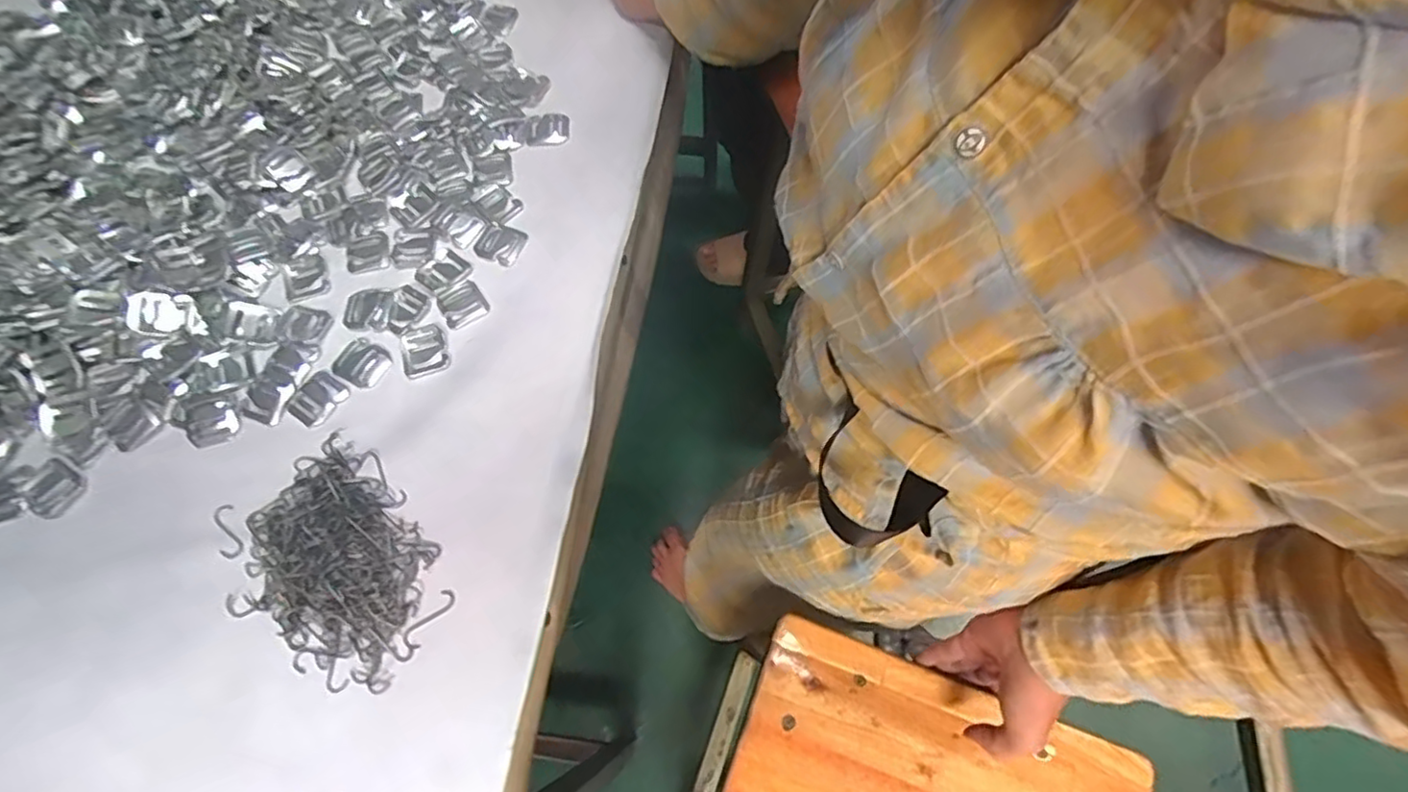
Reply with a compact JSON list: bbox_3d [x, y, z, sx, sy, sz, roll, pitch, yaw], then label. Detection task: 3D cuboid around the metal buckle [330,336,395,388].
[{"bbox_3d":[-0.236,-0.022,0.438,0.033,0.006,0.031,29,71,11],"label":"metal buckle"}]

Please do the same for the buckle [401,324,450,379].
[{"bbox_3d":[-0.194,-0.032,0.439,0.029,0.005,0.037,-18,69,-7],"label":"buckle"}]

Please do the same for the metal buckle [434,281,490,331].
[{"bbox_3d":[-0.174,-0.065,0.455,0.031,0.004,0.031,-34,72,-13],"label":"metal buckle"}]

